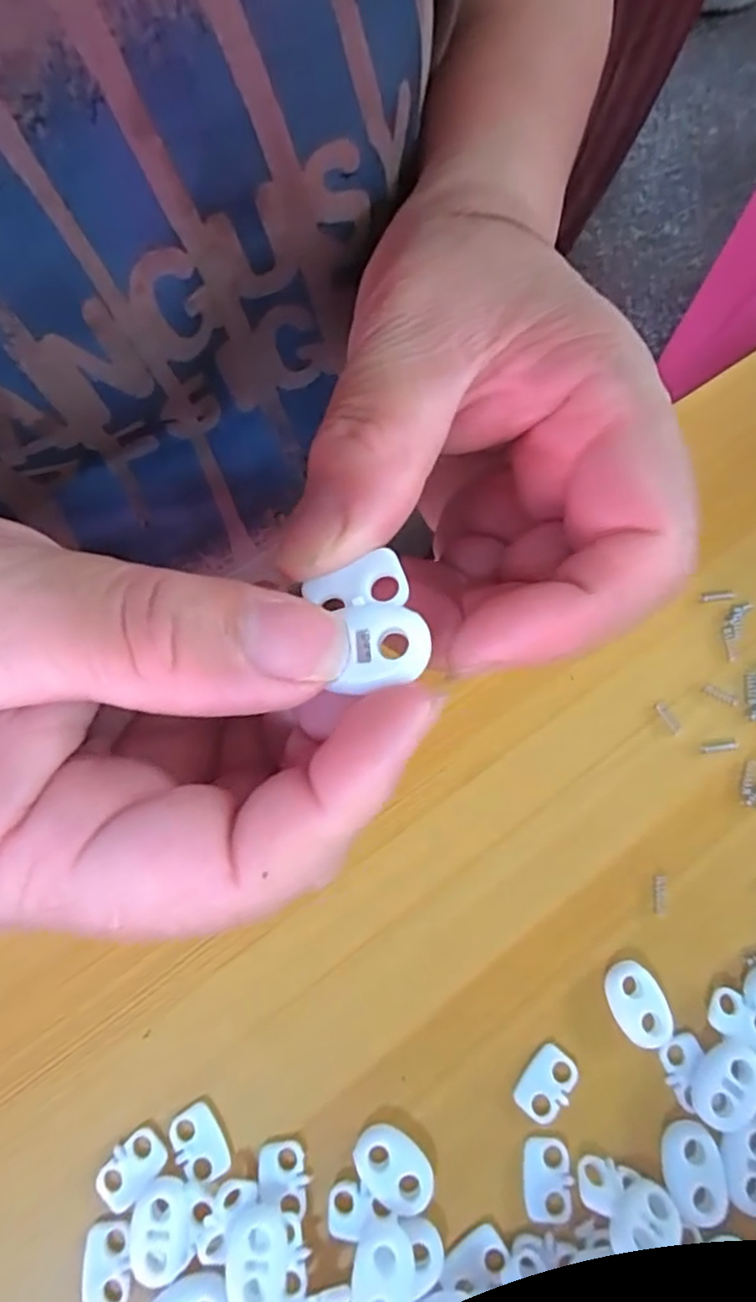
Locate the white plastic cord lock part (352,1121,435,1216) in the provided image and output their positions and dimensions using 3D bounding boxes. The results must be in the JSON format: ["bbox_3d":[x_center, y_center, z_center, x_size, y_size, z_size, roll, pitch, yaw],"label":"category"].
[{"bbox_3d":[0.004,0.138,0.170,0.022,0.005,0.015,42,75,15],"label":"white plastic cord lock part"}]

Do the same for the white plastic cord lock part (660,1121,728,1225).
[{"bbox_3d":[0.083,0.137,0.167,0.015,0.004,0.022,-5,69,-1],"label":"white plastic cord lock part"}]

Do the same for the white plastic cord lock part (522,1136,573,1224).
[{"bbox_3d":[0.045,0.141,0.169,0.012,0.004,0.019,2,69,2],"label":"white plastic cord lock part"}]

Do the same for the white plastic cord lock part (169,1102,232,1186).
[{"bbox_3d":[-0.049,0.134,0.173,0.013,0.004,0.018,-25,70,-8],"label":"white plastic cord lock part"}]

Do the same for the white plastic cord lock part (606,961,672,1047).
[{"bbox_3d":[0.074,0.102,0.183,0.014,0.006,0.022,-22,70,-7],"label":"white plastic cord lock part"}]

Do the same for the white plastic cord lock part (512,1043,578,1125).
[{"bbox_3d":[0.047,0.121,0.177,0.012,0.004,0.018,39,75,15],"label":"white plastic cord lock part"}]

